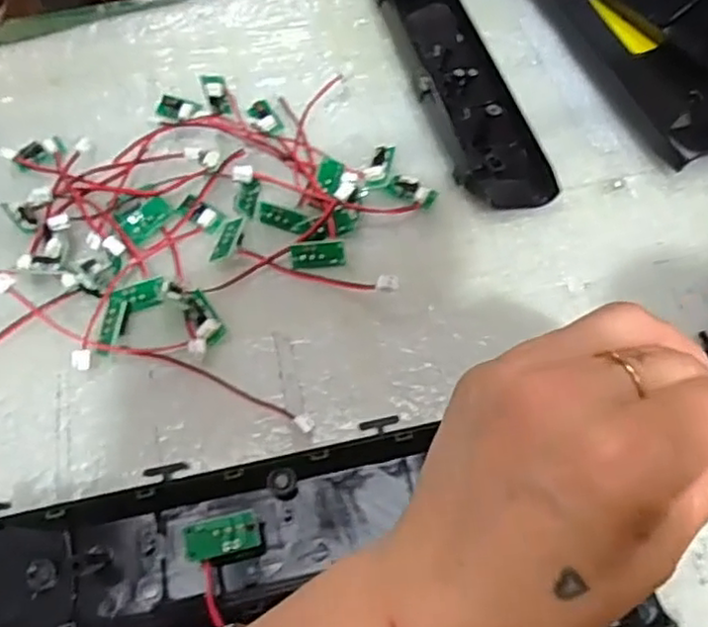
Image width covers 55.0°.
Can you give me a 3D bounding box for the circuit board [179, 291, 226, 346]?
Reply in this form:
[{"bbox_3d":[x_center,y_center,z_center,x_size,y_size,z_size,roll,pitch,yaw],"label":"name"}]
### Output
[{"bbox_3d":[-0.075,0.002,0.339,0.013,0.009,0.027,-32,84,-15],"label":"circuit board"}]

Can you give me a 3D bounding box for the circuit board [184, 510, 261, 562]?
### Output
[{"bbox_3d":[-0.054,0.091,0.278,0.030,0.004,0.015,-10,78,-14],"label":"circuit board"}]

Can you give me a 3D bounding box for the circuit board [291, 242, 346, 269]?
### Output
[{"bbox_3d":[-0.019,-0.031,0.359,0.028,0.004,0.012,-5,101,1],"label":"circuit board"}]

